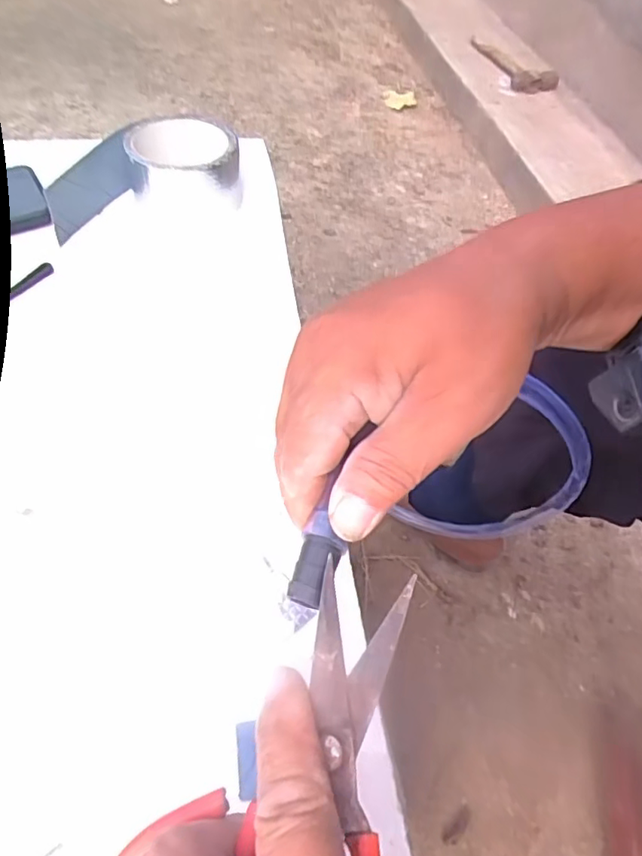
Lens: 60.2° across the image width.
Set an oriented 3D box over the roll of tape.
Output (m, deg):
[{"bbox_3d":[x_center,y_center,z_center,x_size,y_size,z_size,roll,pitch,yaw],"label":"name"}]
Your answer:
[{"bbox_3d":[-0.146,-0.215,0.472,0.156,0.054,0.099,-7,52,-11],"label":"roll of tape"}]

